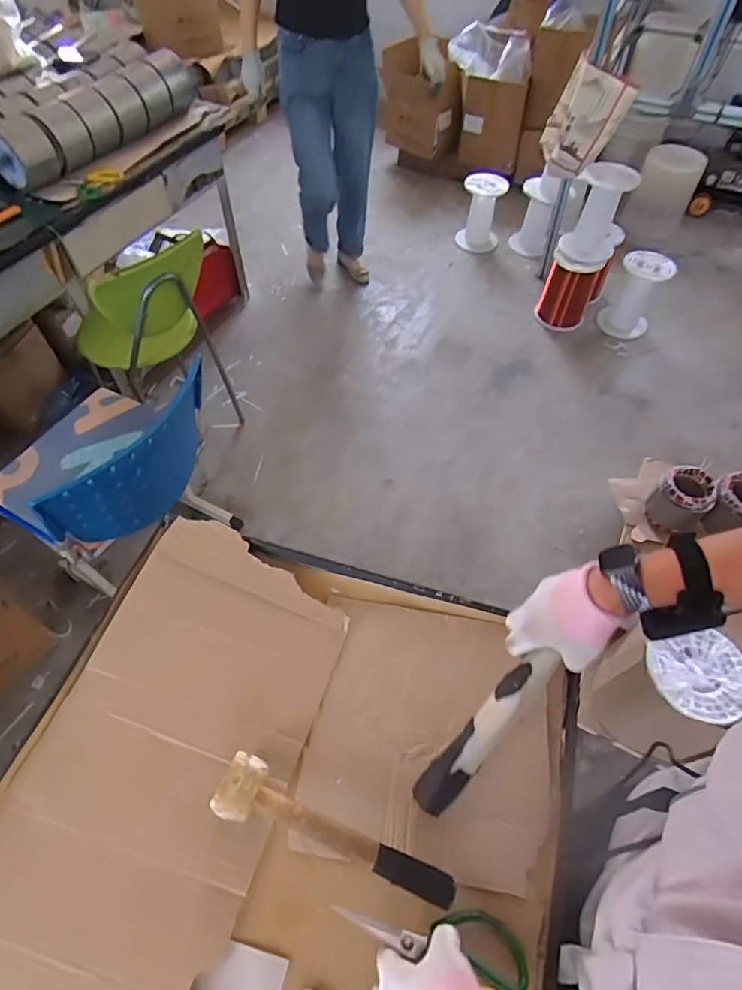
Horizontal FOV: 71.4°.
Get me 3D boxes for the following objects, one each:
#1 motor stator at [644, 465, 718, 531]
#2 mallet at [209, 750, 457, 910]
[{"bbox_3d":[0.935,0.007,1.548,0.158,0.140,0.147,1,56,-1],"label":"motor stator"},{"bbox_3d":[-0.039,0.344,0.539,0.269,0.051,0.062,16,57,9],"label":"mallet"}]

